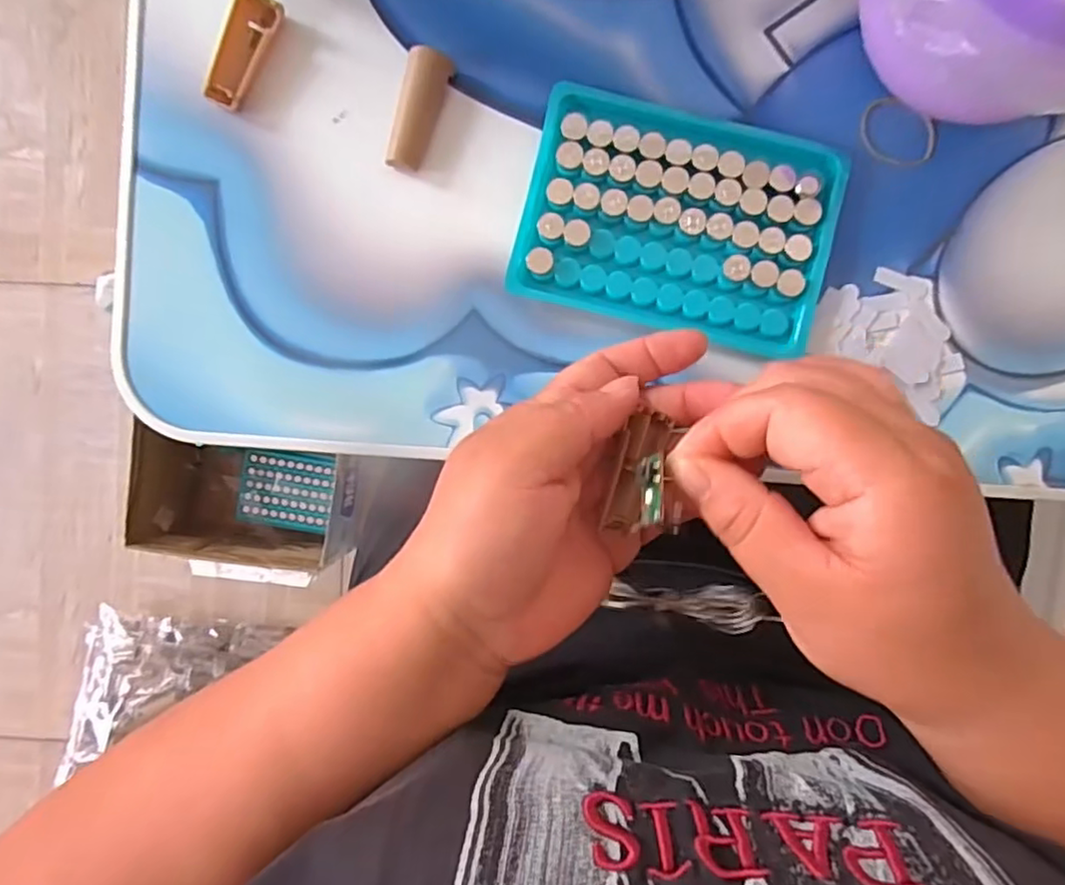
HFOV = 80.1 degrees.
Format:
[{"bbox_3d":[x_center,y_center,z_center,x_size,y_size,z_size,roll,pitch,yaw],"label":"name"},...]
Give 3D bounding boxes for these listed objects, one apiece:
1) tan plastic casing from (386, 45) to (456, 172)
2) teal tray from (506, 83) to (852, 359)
[{"bbox_3d":[-0.049,-0.146,0.279,0.017,0.013,0.051,15,92,2],"label":"tan plastic casing"},{"bbox_3d":[0.063,-0.096,0.276,0.131,0.012,0.092,14,92,2],"label":"teal tray"}]

